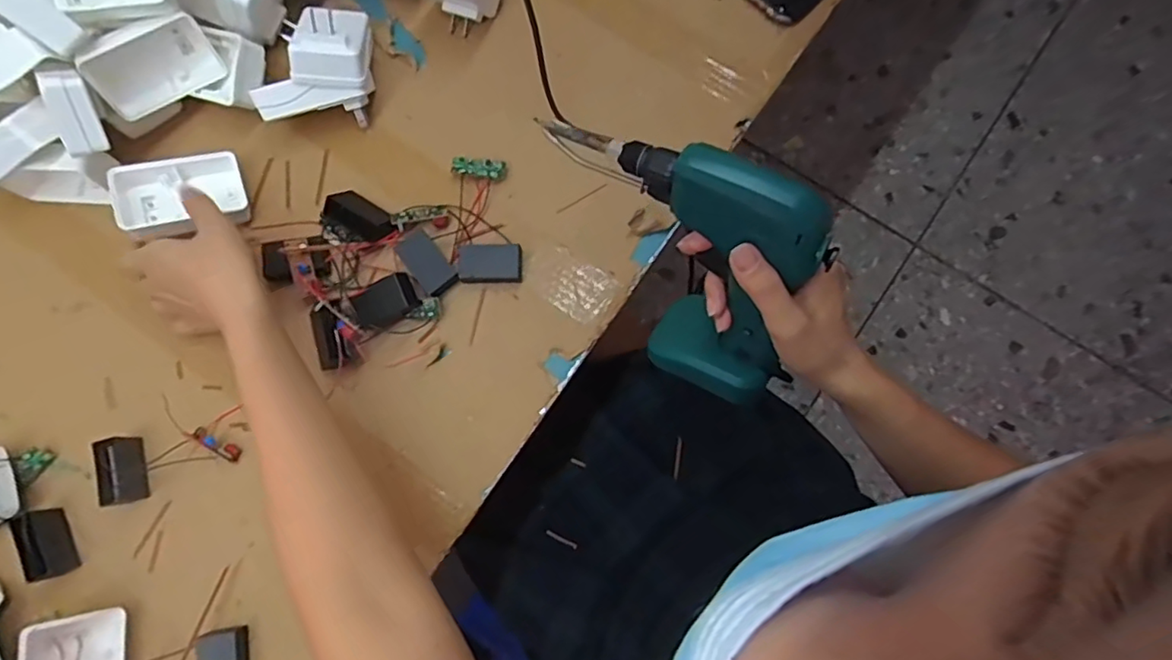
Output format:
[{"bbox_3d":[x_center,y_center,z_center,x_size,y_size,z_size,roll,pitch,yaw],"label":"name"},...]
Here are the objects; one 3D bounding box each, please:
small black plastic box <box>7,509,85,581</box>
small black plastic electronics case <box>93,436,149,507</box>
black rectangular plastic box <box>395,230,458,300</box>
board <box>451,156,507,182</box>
[{"bbox_3d":[-0.405,0.160,0.447,0.023,0.026,0.050,-26,80,-4],"label":"small black plastic box"},{"bbox_3d":[-0.354,0.107,0.457,0.022,0.024,0.049,-12,79,-1],"label":"small black plastic electronics case"},{"bbox_3d":[-0.127,-0.054,0.483,0.028,0.015,0.054,-37,81,-6],"label":"black rectangular plastic box"},{"bbox_3d":[-0.089,-0.135,0.499,0.046,0.004,0.017,10,80,3],"label":"board"}]

